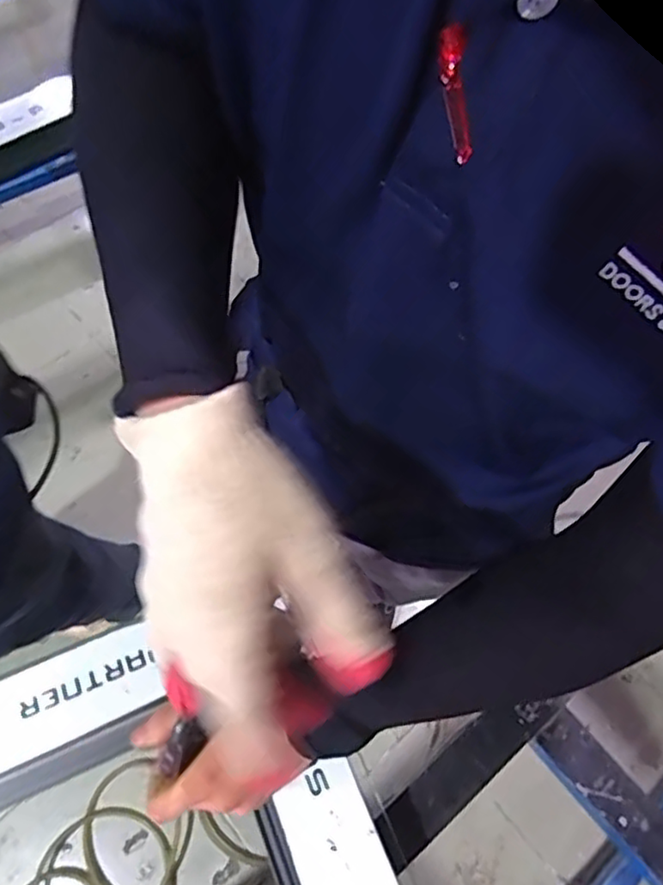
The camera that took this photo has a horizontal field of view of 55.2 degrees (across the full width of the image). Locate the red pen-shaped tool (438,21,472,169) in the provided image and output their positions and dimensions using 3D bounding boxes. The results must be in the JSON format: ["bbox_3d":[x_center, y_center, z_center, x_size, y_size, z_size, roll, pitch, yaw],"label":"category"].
[{"bbox_3d":[0.040,-0.112,0.206,0.006,0.040,0.009,-21,32,-11],"label":"red pen-shaped tool"}]

